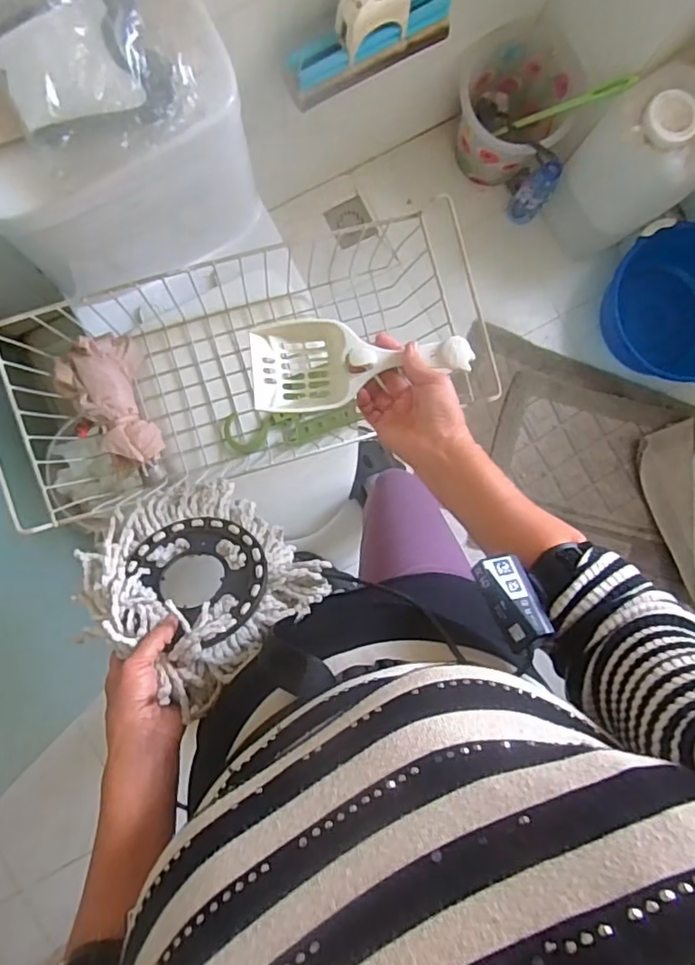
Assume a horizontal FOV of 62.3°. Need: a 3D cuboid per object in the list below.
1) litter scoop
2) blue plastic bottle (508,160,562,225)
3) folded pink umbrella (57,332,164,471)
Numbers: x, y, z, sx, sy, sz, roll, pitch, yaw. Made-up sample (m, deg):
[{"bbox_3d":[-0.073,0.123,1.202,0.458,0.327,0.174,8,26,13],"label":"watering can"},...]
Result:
[{"bbox_3d":[0.013,-0.128,0.608,0.226,0.050,0.093,-3,91,8],"label":"litter scoop"},{"bbox_3d":[0.420,-0.651,1.292,0.066,0.197,0.048,40,87,-4],"label":"blue plastic bottle"},{"bbox_3d":[-0.362,-0.119,0.881,0.120,0.073,0.200,-14,91,-4],"label":"folded pink umbrella"}]

